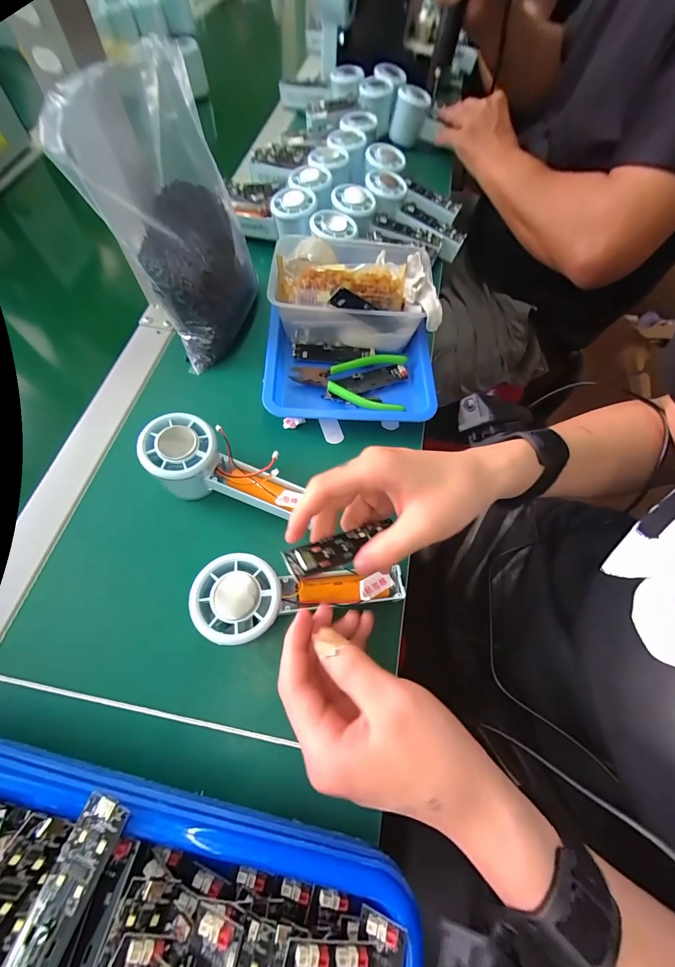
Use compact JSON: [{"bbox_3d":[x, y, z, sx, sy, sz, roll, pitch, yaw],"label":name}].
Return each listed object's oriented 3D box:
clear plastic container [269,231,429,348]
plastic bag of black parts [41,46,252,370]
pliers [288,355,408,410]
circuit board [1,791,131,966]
[{"bbox_3d":[0.016,-0.212,0.374,0.167,0.072,0.115,1,65,-2],"label":"clear plastic container"},{"bbox_3d":[-0.148,-0.238,0.321,0.116,0.186,0.155,-11,66,-8],"label":"plastic bag of black parts"},{"bbox_3d":[0.011,-0.110,0.360,0.118,0.012,0.073,7,65,1],"label":"pliers"},{"bbox_3d":[-0.133,0.203,0.160,0.024,0.006,0.090,19,66,6],"label":"circuit board"}]

